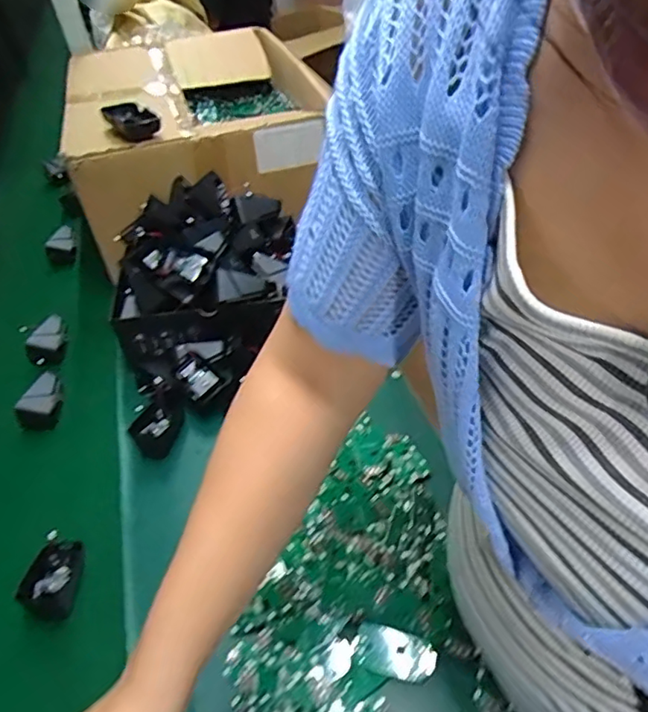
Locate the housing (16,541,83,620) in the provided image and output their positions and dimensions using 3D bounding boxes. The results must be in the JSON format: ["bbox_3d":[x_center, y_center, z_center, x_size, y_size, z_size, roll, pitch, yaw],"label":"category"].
[{"bbox_3d":[-0.256,0.207,0.542,0.048,0.024,0.074,-2,43,4],"label":"housing"}]

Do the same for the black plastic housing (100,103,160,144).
[{"bbox_3d":[-0.265,-0.325,0.788,0.060,0.023,0.115,-22,45,-17],"label":"black plastic housing"}]

